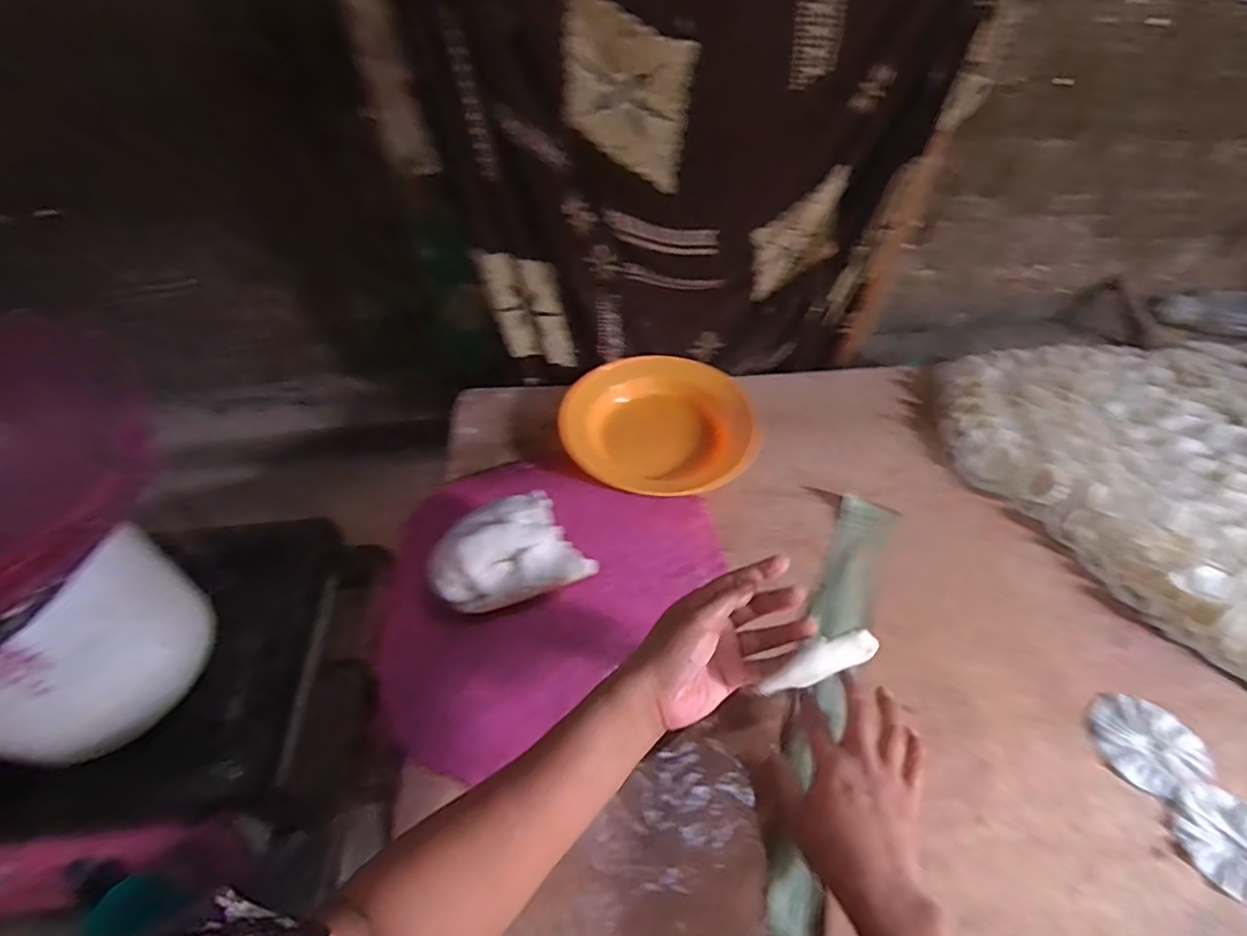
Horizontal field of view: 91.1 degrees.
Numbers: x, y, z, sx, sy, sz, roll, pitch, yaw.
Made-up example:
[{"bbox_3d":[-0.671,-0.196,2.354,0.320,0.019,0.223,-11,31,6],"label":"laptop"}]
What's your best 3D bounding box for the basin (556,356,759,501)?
[{"bbox_3d":[0.043,-0.059,0.726,0.217,0.039,0.201,-1,51,2],"label":"basin"}]

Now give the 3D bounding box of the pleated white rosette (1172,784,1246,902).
[{"bbox_3d":[0.468,0.287,0.466,0.080,0.006,0.073,-1,51,2],"label":"pleated white rosette"}]

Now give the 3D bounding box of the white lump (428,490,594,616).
[{"bbox_3d":[-0.107,0.084,0.575,0.142,0.082,0.084,-20,53,-13],"label":"white lump"}]

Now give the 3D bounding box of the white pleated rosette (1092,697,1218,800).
[{"bbox_3d":[0.440,0.230,0.515,0.079,0.006,0.076,-1,51,2],"label":"white pleated rosette"}]

